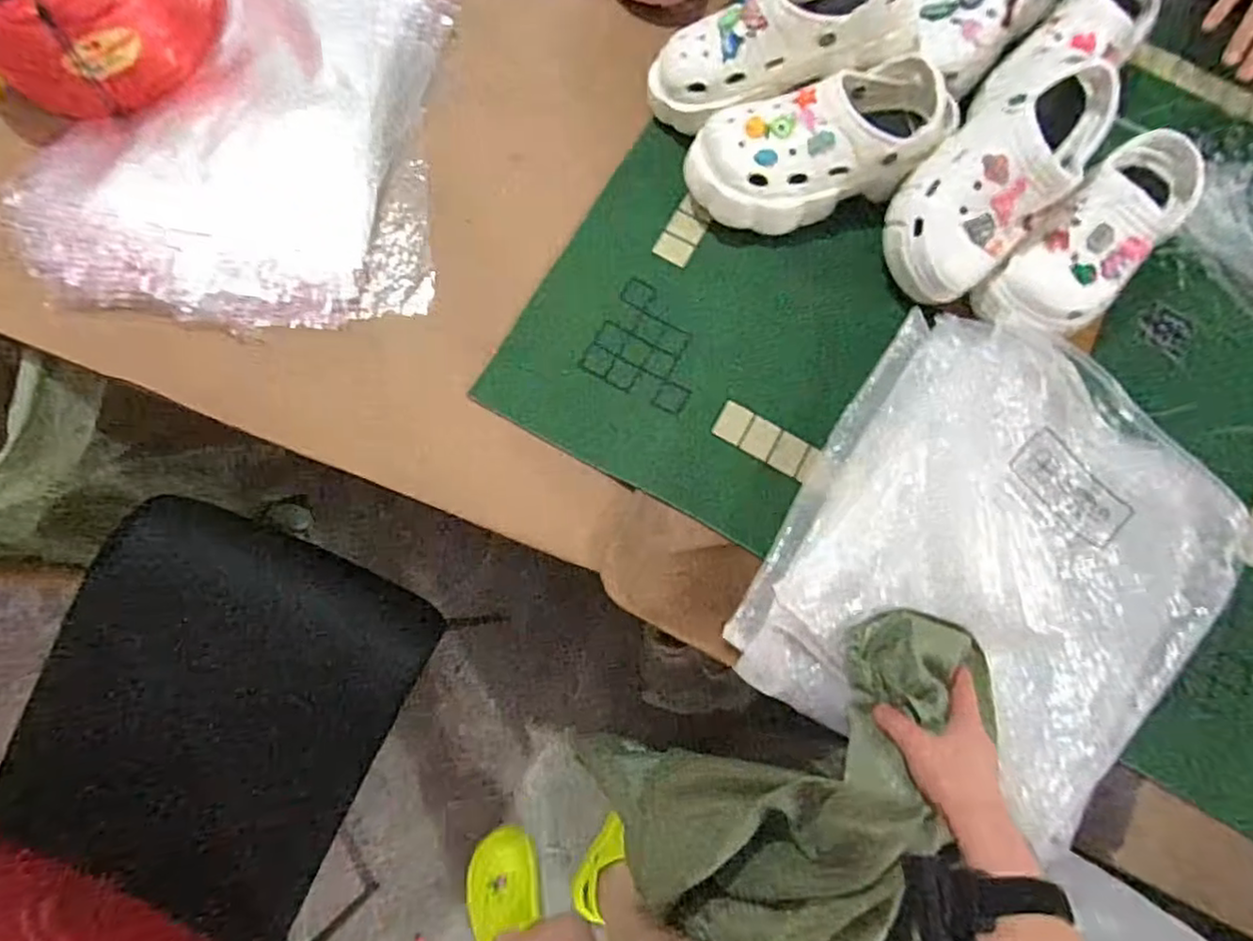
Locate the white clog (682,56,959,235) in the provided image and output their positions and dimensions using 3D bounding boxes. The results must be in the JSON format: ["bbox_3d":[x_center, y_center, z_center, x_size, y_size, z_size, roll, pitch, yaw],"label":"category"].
[{"bbox_3d":[0.197,-0.328,0.689,0.263,0.102,0.118,-12,77,-4],"label":"white clog"}]

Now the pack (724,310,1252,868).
[{"bbox_3d":[0.328,0.087,0.615,0.360,0.043,0.420,36,78,7],"label":"pack"}]

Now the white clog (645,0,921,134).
[{"bbox_3d":[0.152,-0.450,0.691,0.279,0.090,0.115,-15,76,14],"label":"white clog"}]

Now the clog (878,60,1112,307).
[{"bbox_3d":[0.350,-0.280,0.628,0.115,0.087,0.235,45,100,9],"label":"clog"}]

